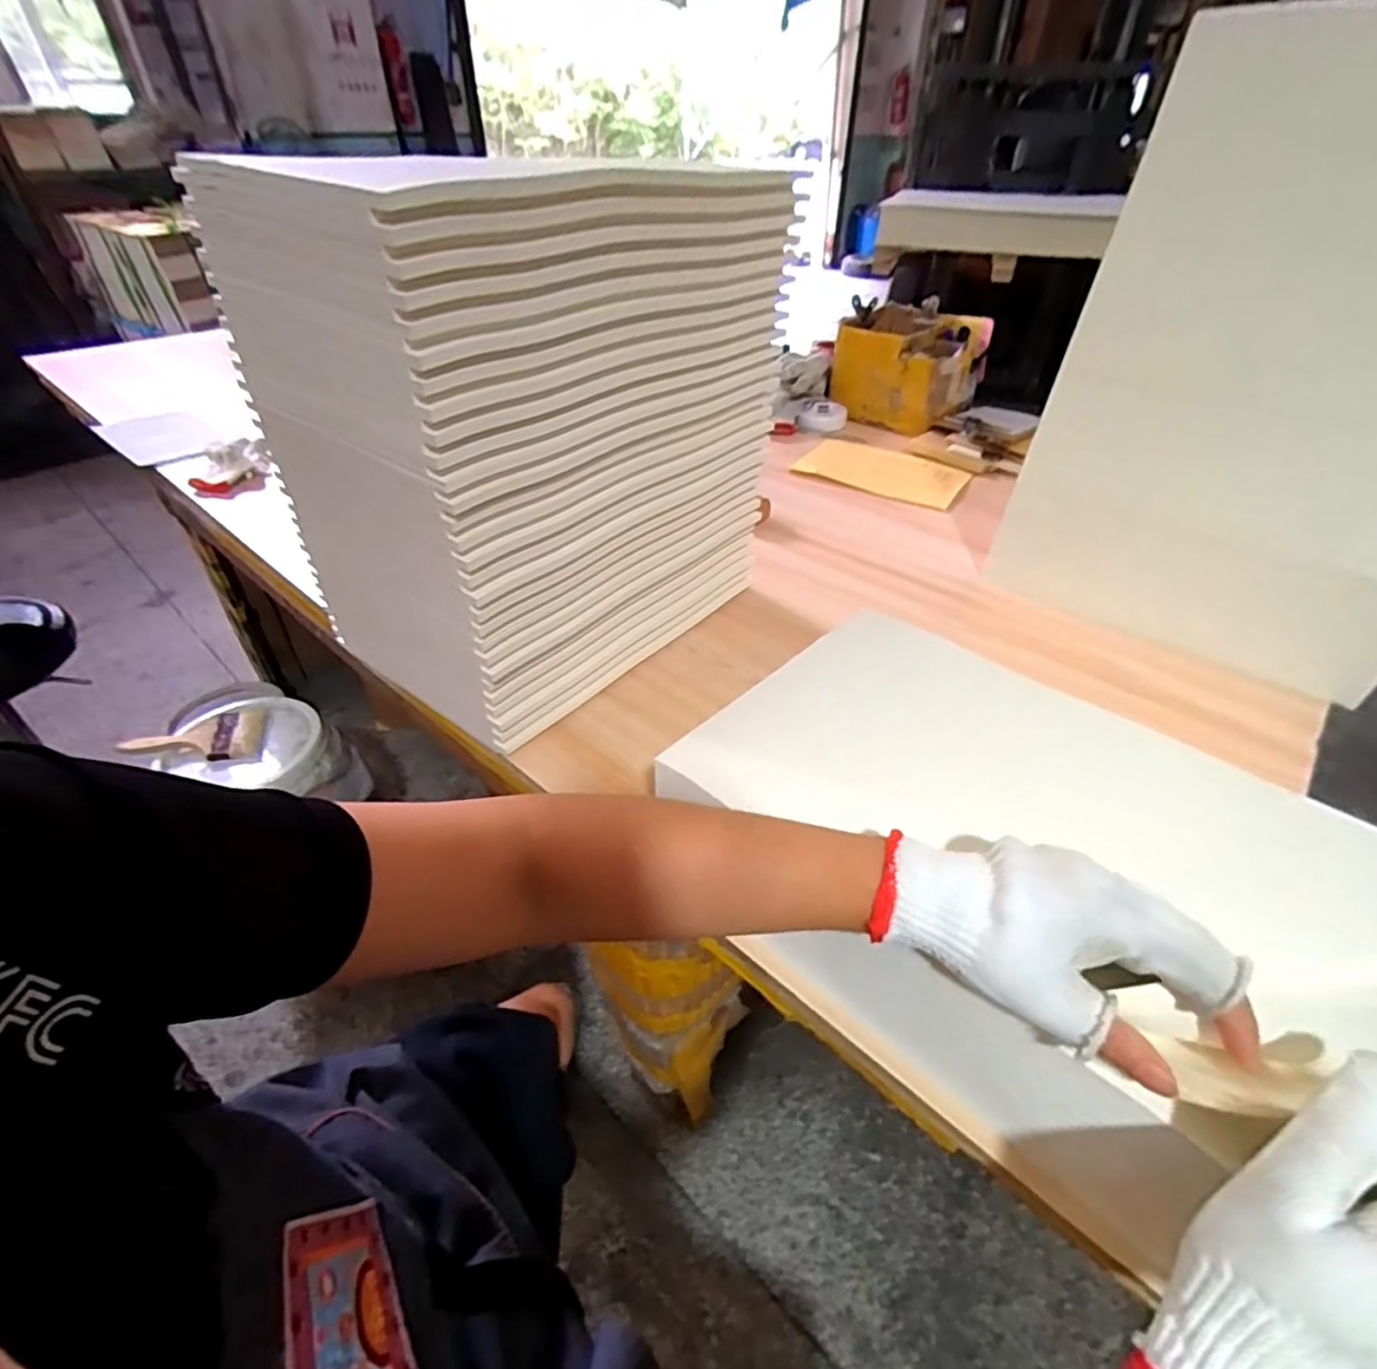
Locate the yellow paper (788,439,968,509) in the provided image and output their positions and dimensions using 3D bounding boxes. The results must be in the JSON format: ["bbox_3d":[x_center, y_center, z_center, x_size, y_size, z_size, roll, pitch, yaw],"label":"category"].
[{"bbox_3d":[0.317,-0.348,1.096,0.256,0.014,0.174,19,43,21],"label":"yellow paper"}]

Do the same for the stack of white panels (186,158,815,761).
[{"bbox_3d":[-0.128,-0.222,0.608,0.270,0.380,0.368,30,48,30],"label":"stack of white panels"}]

